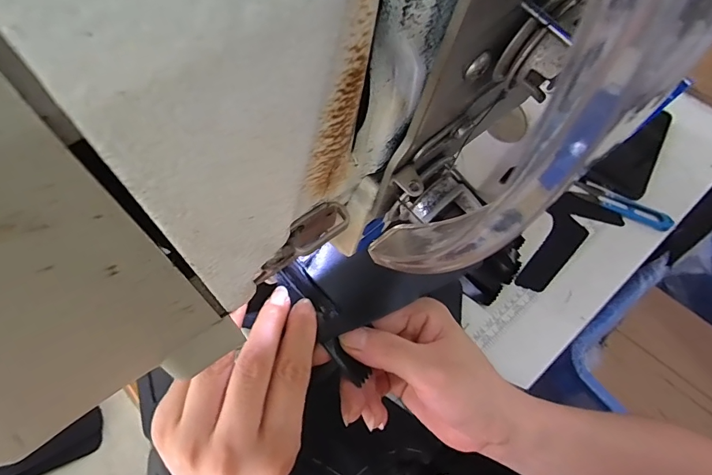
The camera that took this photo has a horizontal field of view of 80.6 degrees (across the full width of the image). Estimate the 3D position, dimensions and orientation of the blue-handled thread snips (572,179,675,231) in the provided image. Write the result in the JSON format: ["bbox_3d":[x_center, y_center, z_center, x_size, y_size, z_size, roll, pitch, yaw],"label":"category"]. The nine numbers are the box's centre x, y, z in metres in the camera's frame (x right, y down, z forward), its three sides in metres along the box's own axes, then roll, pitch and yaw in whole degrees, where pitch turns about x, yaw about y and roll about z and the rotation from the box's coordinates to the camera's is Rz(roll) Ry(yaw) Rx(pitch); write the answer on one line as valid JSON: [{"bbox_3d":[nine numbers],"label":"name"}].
[{"bbox_3d":[0.322,-0.040,0.508,0.112,0.010,0.026,34,65,17],"label":"blue-handled thread snips"}]

